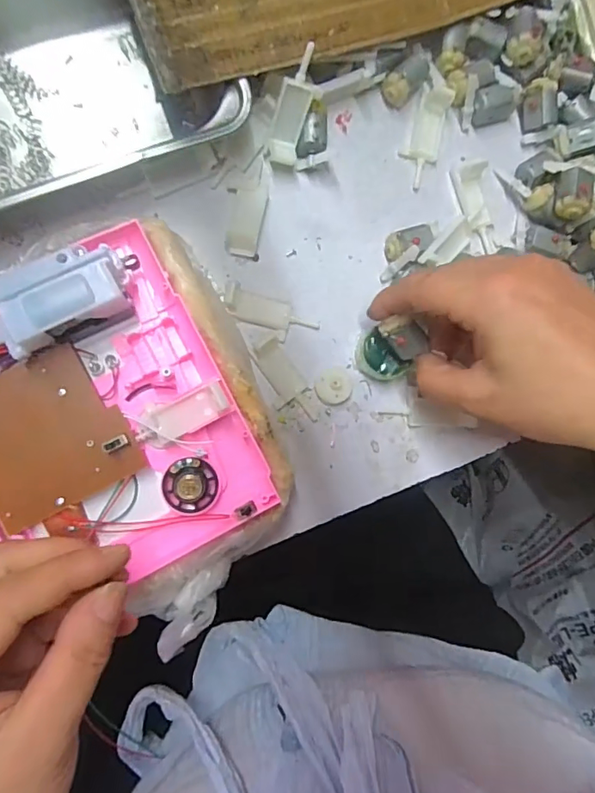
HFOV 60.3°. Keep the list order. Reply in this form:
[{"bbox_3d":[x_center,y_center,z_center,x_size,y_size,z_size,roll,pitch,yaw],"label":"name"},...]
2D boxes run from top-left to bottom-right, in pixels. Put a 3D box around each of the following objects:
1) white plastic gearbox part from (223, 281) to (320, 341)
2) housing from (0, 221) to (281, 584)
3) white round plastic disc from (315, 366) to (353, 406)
[{"bbox_3d":[-0.016,-0.048,0.303,0.059,0.011,0.021,19,87,-22],"label":"white plastic gearbox part"},{"bbox_3d":[-0.097,0.013,0.247,0.137,0.042,0.162,-28,94,-8],"label":"housing"},{"bbox_3d":[0.023,-0.006,0.312,0.024,0.006,0.023,0,90,-8],"label":"white round plastic disc"}]

